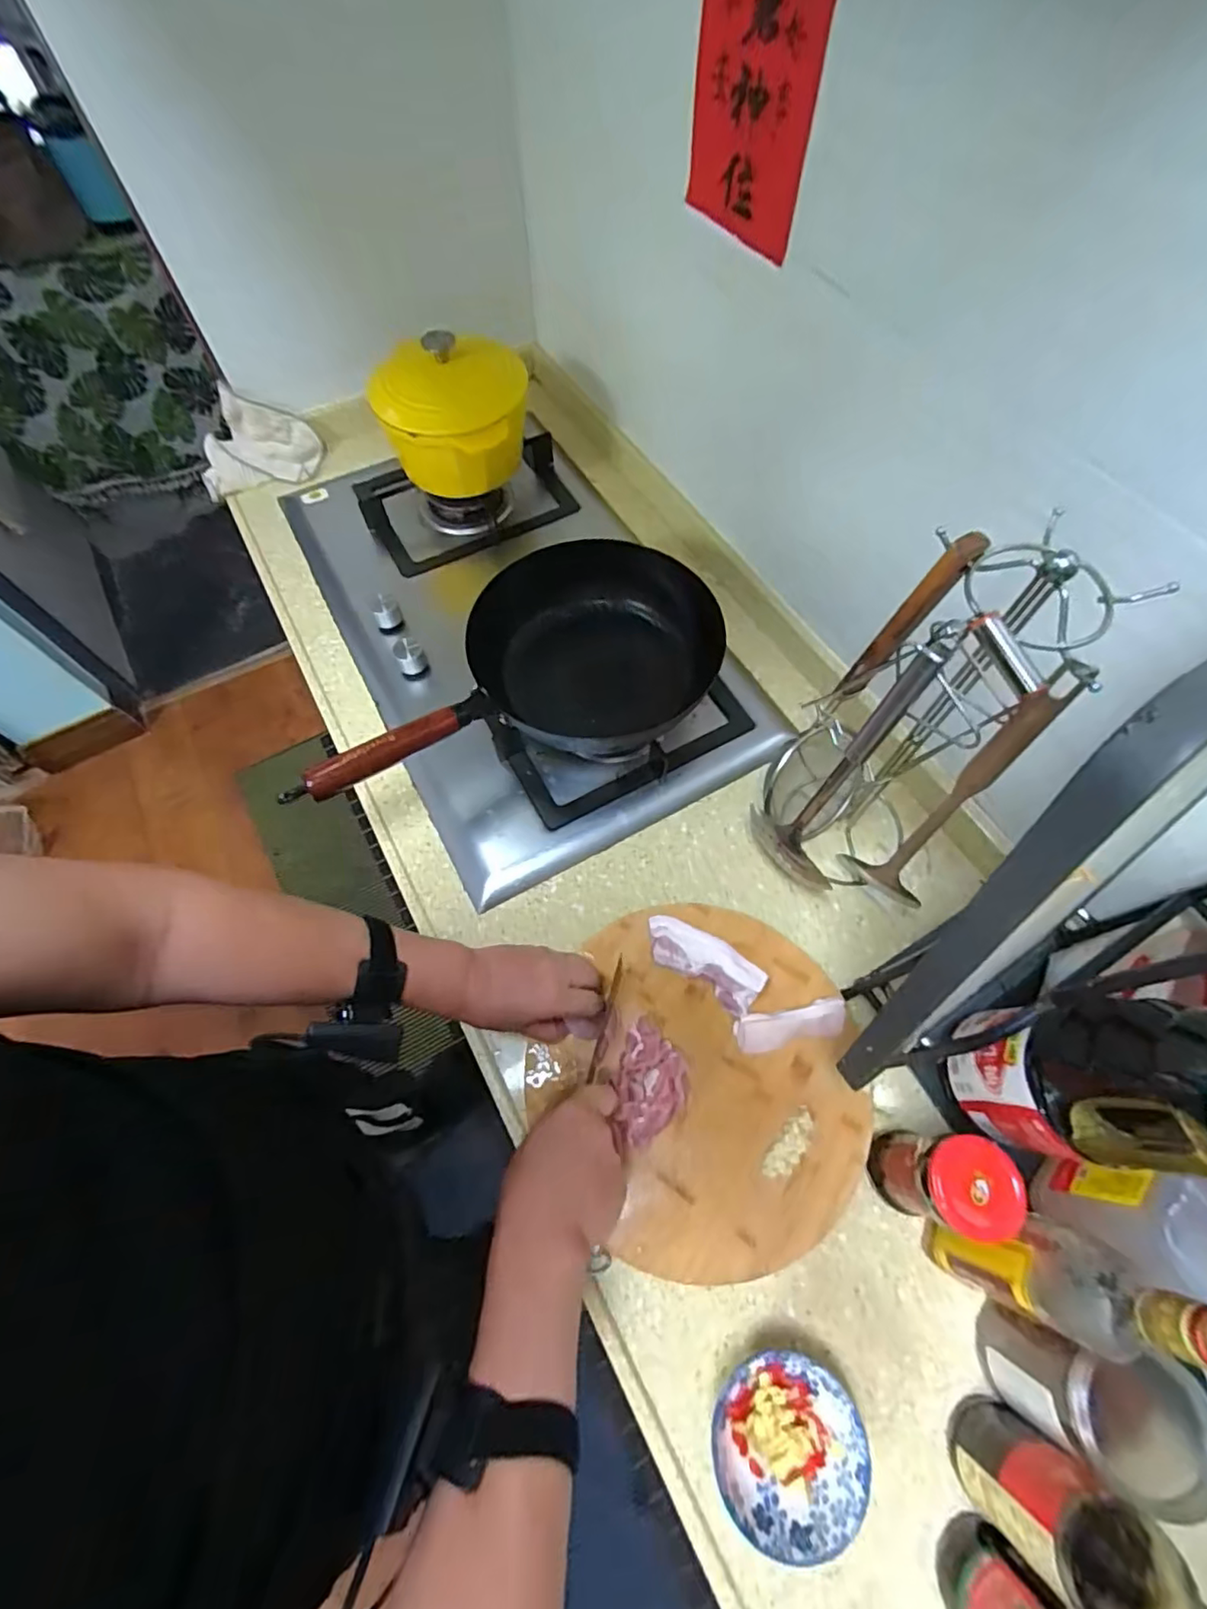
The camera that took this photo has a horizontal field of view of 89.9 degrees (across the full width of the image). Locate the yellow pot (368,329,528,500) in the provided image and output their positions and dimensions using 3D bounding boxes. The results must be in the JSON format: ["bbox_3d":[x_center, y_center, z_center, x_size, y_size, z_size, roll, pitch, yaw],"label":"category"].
[{"bbox_3d":[-0.190,-0.507,0.795,0.169,0.149,0.160,0,64,0],"label":"yellow pot"}]

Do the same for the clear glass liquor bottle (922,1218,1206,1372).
[{"bbox_3d":[0.306,0.325,0.414,0.062,0.257,0.064,0,64,0],"label":"clear glass liquor bottle"}]

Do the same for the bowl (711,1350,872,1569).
[{"bbox_3d":[0.139,0.478,0.455,0.106,0.057,0.098,0,64,0],"label":"bowl"}]

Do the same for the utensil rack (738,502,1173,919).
[{"bbox_3d":[0.228,-0.029,0.512,0.145,0.391,0.132,0,64,0],"label":"utensil rack"}]

